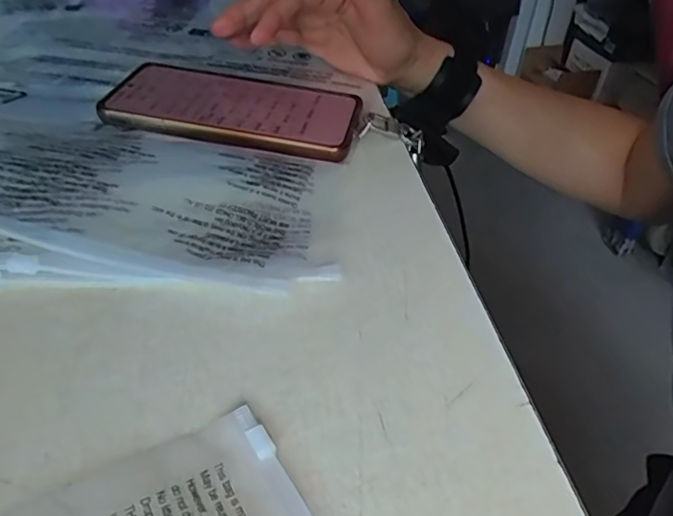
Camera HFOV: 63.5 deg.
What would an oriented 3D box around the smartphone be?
[{"bbox_3d":[-0.067,-0.098,0.359,0.160,0.017,0.088,8,42,4],"label":"smartphone"}]

